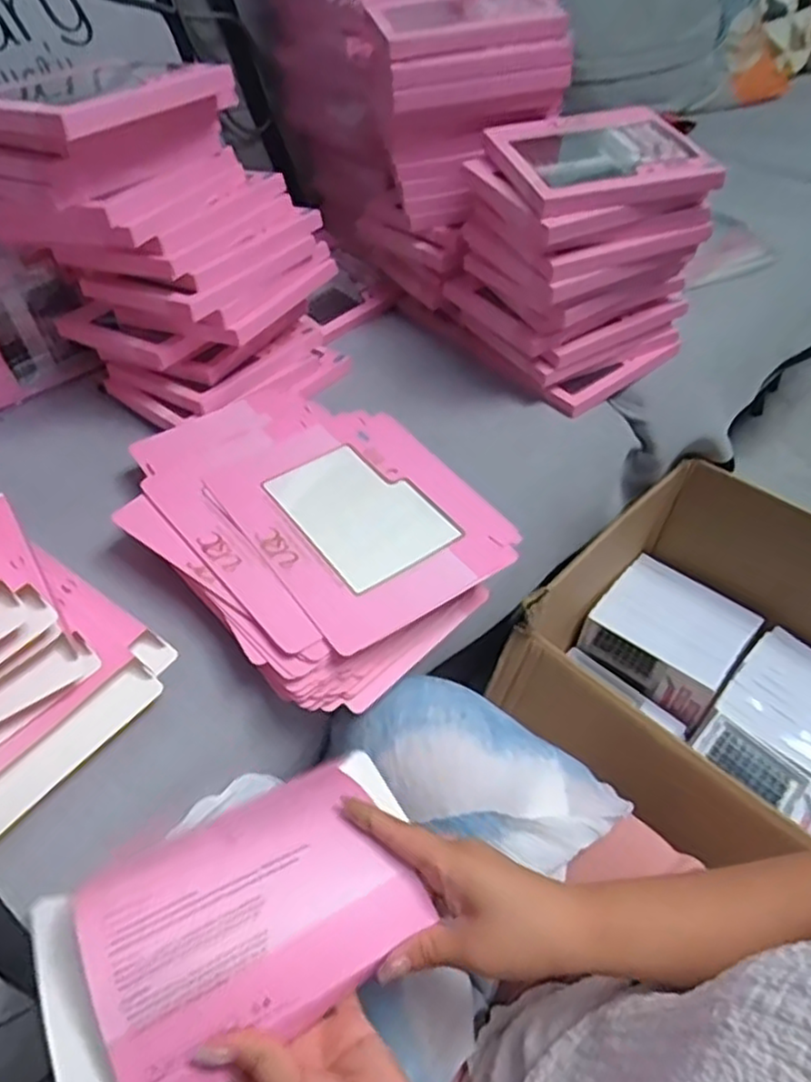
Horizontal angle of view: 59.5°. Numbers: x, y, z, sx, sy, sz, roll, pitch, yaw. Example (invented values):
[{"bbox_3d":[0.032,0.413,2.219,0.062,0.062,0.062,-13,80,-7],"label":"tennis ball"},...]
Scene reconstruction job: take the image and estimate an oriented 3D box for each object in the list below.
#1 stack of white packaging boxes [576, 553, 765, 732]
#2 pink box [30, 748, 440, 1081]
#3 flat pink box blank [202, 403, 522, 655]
[{"bbox_3d":[0.351,0.120,0.945,0.175,0.092,0.139,36,58,27],"label":"stack of white packaging boxes"},{"bbox_3d":[-0.094,0.223,0.423,0.226,0.073,0.146,-23,53,-19],"label":"pink box"},{"bbox_3d":[-0.043,-0.030,0.607,0.181,0.012,0.246,-29,55,-22],"label":"flat pink box blank"}]

